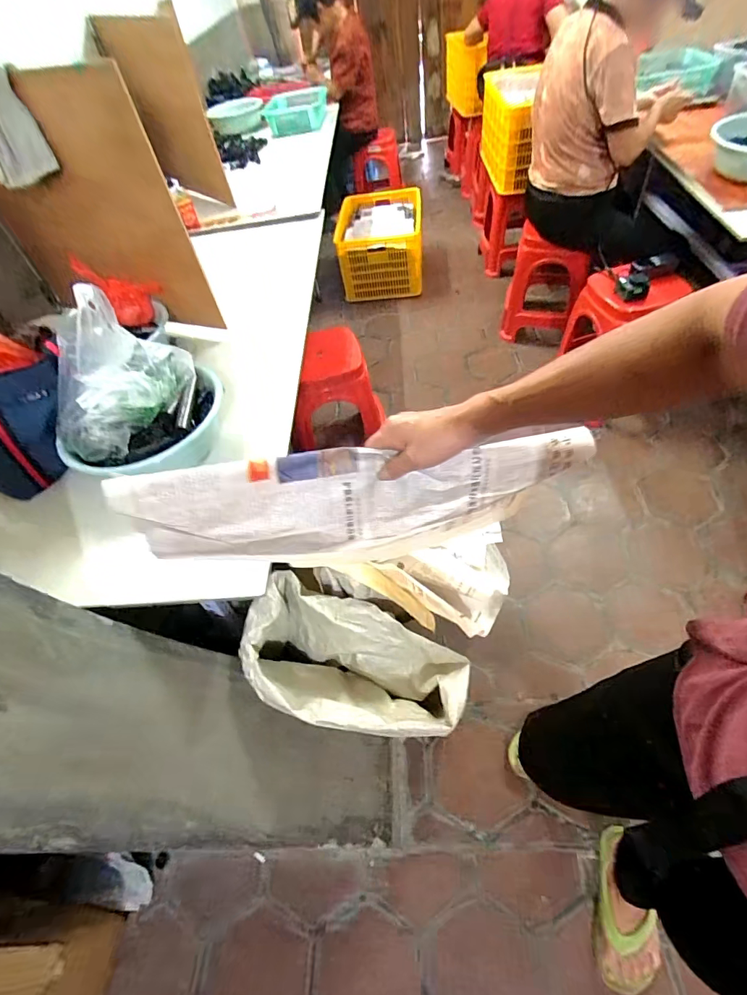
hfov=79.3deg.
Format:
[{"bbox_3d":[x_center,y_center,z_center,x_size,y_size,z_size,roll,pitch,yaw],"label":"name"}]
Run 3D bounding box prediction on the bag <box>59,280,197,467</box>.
[{"bbox_3d":[-0.434,-0.204,0.712,0.213,0.230,0.144,-11,51,0],"label":"bag"}]

